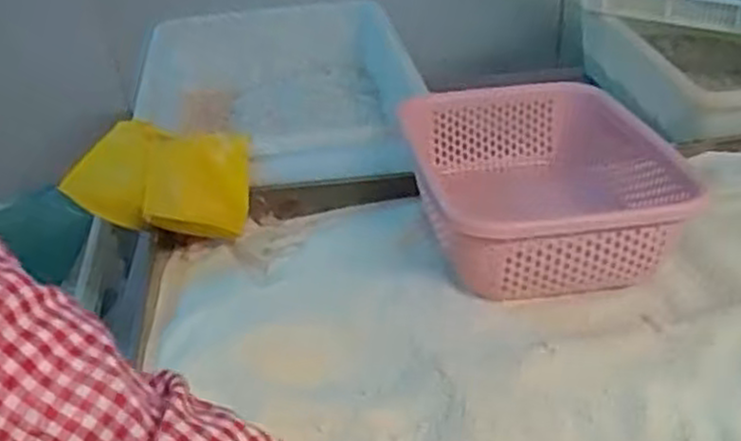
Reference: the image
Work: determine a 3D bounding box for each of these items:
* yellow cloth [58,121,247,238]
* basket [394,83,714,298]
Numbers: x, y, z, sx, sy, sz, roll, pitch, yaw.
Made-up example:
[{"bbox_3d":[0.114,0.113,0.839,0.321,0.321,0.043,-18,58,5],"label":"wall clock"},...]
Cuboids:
[{"bbox_3d":[-0.215,-0.044,0.783,0.180,0.028,0.105,8,79,2],"label":"yellow cloth"},{"bbox_3d":[0.169,-0.036,0.743,0.243,0.105,0.253,-7,37,-5],"label":"basket"}]

